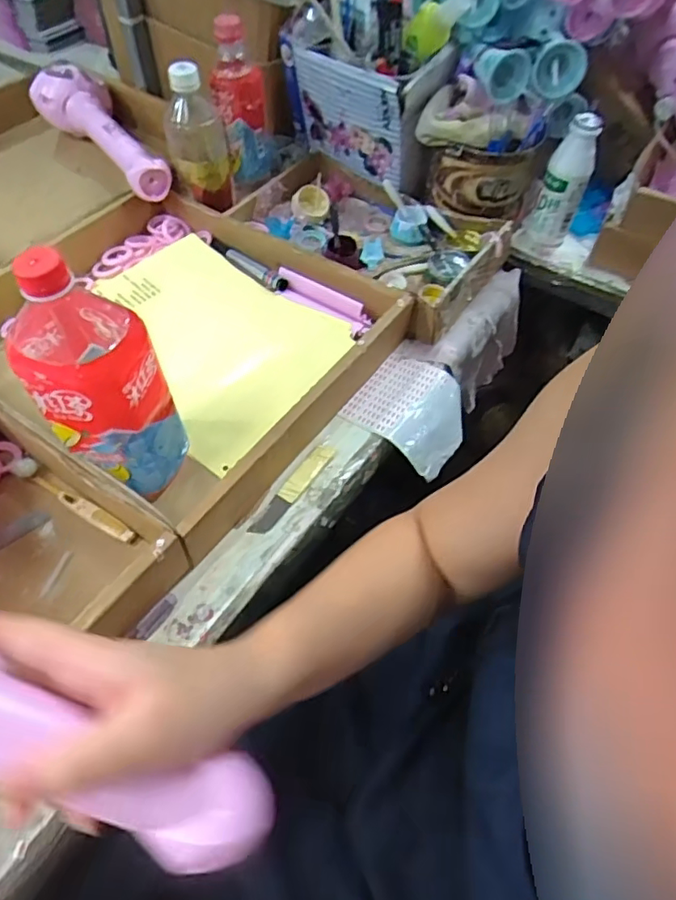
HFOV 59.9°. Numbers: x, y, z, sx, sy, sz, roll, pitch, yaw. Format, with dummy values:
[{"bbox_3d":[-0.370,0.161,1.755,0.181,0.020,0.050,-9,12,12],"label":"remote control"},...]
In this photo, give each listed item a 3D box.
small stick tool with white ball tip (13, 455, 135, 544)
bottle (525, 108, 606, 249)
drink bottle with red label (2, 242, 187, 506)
[{"bbox_3d":[-0.229,0.043,0.506,0.137,0.012,0.017,28,58,16],"label":"small stick tool with white ball tip"},{"bbox_3d":[0.275,-0.325,0.716,0.051,0.145,0.048,22,56,13],"label":"bottle"},{"bbox_3d":[-0.186,-0.055,0.450,0.092,0.213,0.103,-28,60,-21],"label":"drink bottle with red label"}]

